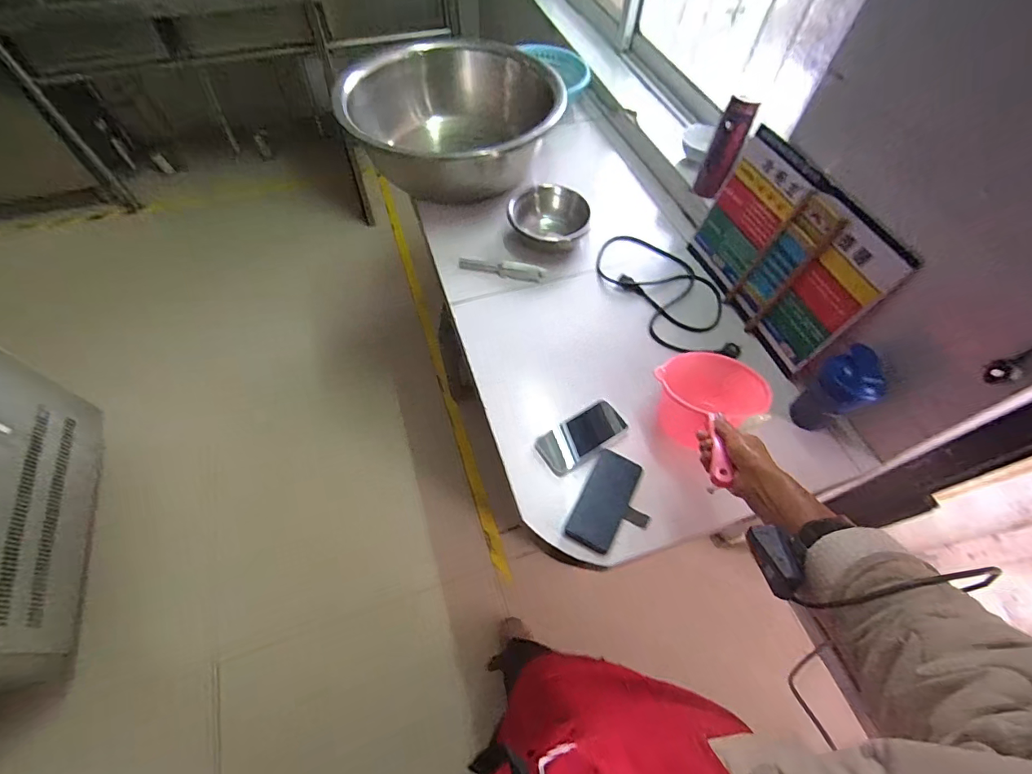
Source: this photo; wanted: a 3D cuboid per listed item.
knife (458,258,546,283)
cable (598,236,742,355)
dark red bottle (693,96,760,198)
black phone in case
[{"bbox_3d":[-0.033,-0.272,1.044,0.196,0.026,0.036,11,59,5],"label":"knife"},{"bbox_3d":[0.356,-0.221,1.012,0.223,0.040,0.405,-26,63,-16],"label":"cable"},{"bbox_3d":[0.465,-0.527,1.024,0.063,0.216,0.079,22,61,12],"label":"dark red bottle"},{"bbox_3d":[0.166,0.197,0.765,0.115,0.016,0.167,23,62,13],"label":"black phone in case"}]

